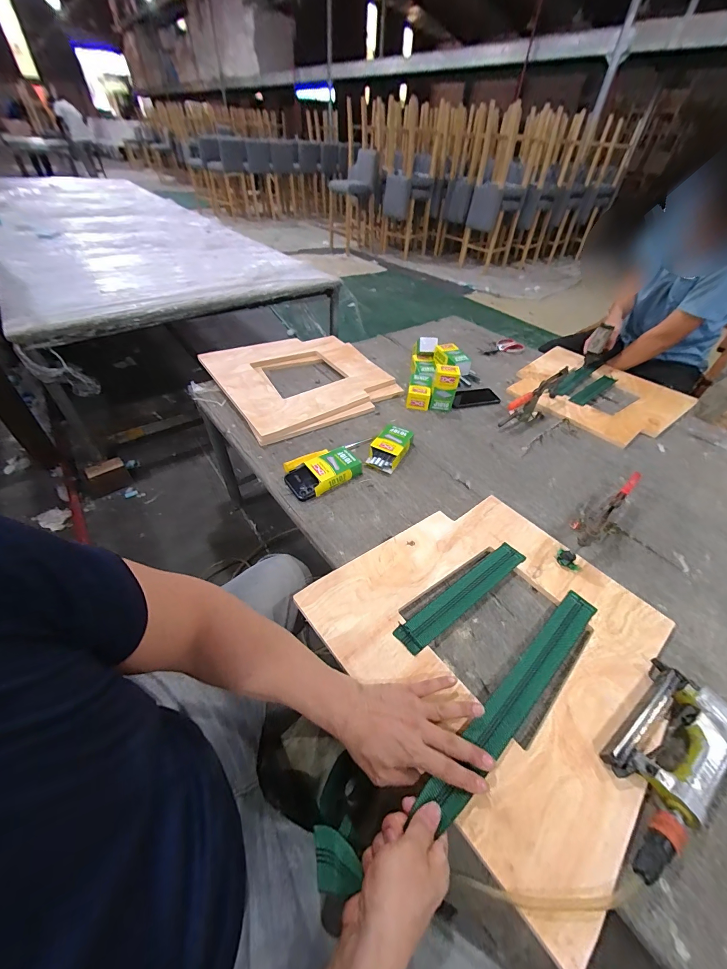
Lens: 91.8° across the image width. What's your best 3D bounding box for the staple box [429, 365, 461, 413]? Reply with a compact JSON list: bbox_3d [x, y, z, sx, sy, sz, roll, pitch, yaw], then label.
[{"bbox_3d":[0.233,-0.278,1.020,0.069,0.121,0.063,9,45,5],"label":"staple box"}]

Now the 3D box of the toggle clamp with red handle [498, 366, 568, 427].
[{"bbox_3d":[0.508,-0.261,1.029,0.284,0.102,0.049,-31,55,-31],"label":"toggle clamp with red handle"}]

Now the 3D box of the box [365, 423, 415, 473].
[{"bbox_3d":[0.069,-0.094,0.880,0.080,0.037,0.147,24,48,19],"label":"box"}]

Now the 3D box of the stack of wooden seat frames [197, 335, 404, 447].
[{"bbox_3d":[-0.189,-0.339,1.103,0.486,0.043,0.491,-25,51,-26],"label":"stack of wooden seat frames"}]

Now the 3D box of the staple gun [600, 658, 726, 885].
[{"bbox_3d":[0.386,0.357,0.438,0.247,0.045,0.131,-28,53,-28],"label":"staple gun"}]

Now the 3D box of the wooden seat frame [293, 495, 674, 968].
[{"bbox_3d":[0.222,0.233,0.558,0.464,0.013,0.480,-26,52,-27],"label":"wooden seat frame"}]

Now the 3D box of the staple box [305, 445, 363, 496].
[{"bbox_3d":[-0.071,-0.038,0.813,0.129,0.036,0.088,-24,51,-26],"label":"staple box"}]

